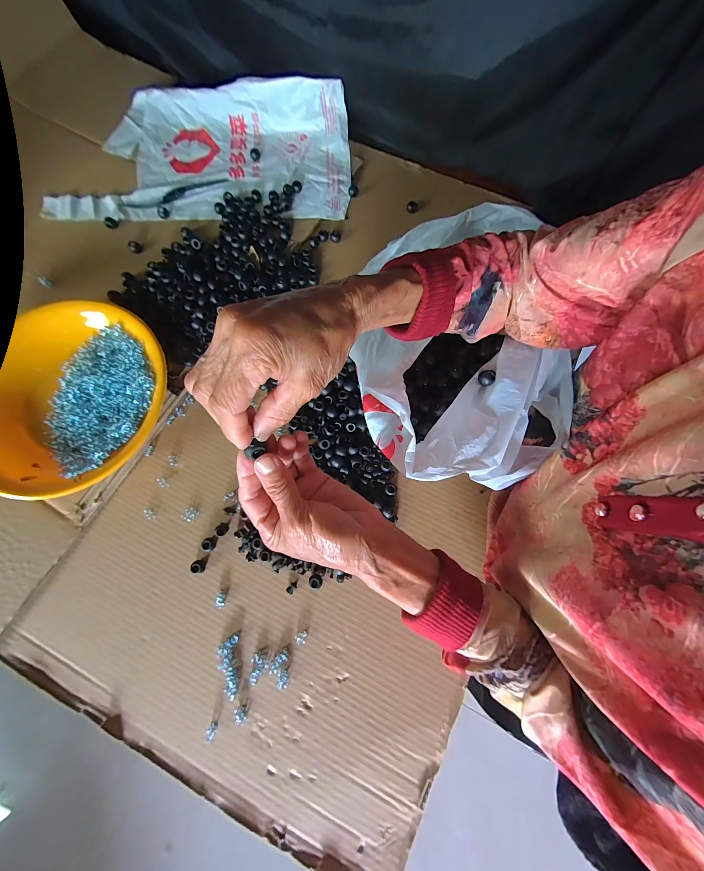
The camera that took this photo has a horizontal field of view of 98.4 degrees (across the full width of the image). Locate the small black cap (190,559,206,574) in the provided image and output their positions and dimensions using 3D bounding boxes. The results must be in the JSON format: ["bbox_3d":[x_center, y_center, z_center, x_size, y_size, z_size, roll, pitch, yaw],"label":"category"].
[{"bbox_3d":[-0.176,0.150,0.348,0.012,0.014,0.014,-11,76,-4],"label":"small black cap"}]

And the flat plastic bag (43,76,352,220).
[{"bbox_3d":[-0.237,-0.456,0.476,0.465,0.049,0.243,-1,76,-1],"label":"flat plastic bag"}]

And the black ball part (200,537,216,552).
[{"bbox_3d":[-0.166,0.127,0.356,0.015,0.014,0.015,-11,76,-4],"label":"black ball part"}]

